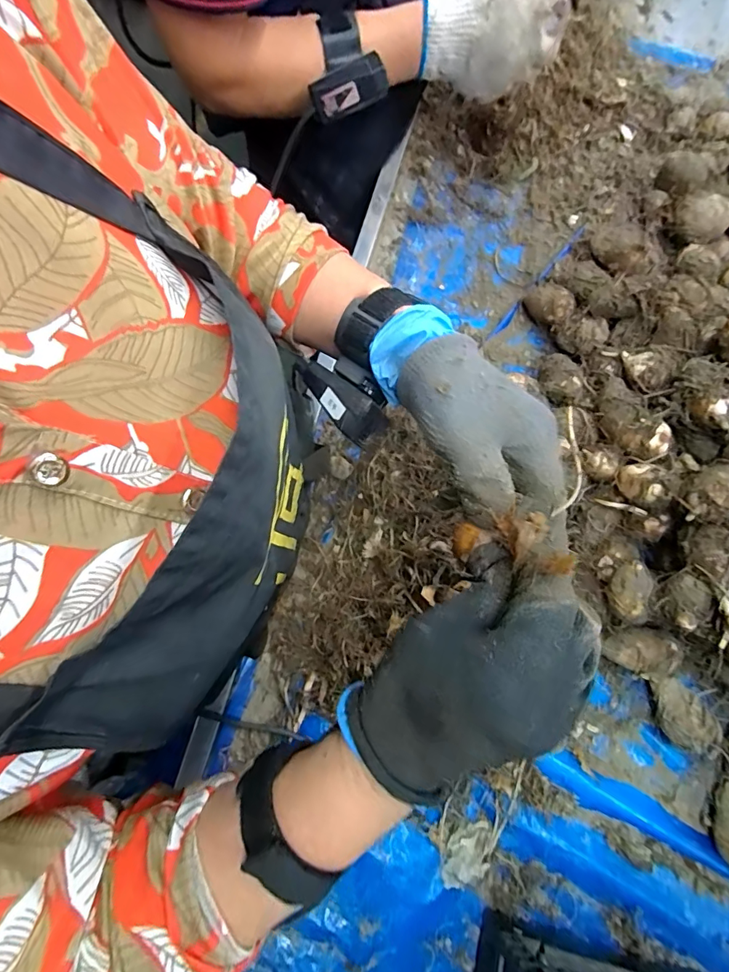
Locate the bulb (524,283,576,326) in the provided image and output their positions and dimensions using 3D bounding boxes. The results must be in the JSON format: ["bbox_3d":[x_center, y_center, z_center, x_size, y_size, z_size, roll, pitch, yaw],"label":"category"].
[{"bbox_3d":[0.200,-0.199,0.509,0.035,0.041,0.056,-42,81,-9],"label":"bulb"}]

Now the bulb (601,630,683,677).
[{"bbox_3d":[0.244,0.149,0.419,0.063,0.040,0.038,9,77,1],"label":"bulb"}]

